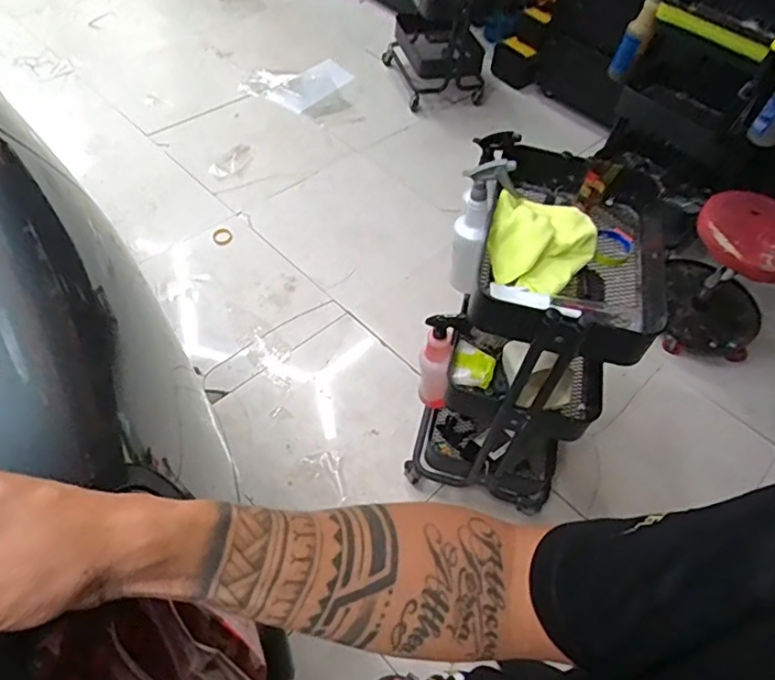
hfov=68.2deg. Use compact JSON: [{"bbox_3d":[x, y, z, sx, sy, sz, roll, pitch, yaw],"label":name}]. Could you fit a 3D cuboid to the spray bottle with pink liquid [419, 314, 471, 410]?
[{"bbox_3d":[0.109,0.059,1.257,0.079,0.240,0.106,17,53,8],"label":"spray bottle with pink liquid"}]

